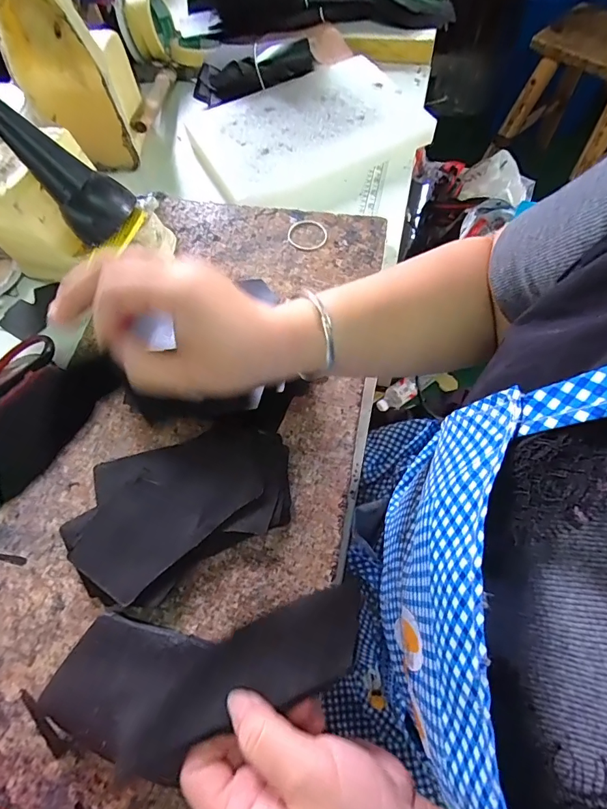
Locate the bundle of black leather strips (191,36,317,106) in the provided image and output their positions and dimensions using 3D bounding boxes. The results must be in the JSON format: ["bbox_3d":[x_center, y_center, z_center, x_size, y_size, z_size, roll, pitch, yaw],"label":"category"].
[{"bbox_3d":[-0.080,-0.487,0.629,0.186,0.048,0.058,-5,64,15],"label":"bundle of black leather strips"}]

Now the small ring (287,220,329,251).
[{"bbox_3d":[0.004,-0.199,0.502,0.046,0.004,0.046,-1,65,3],"label":"small ring"}]

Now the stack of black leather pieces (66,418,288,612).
[{"bbox_3d":[-0.100,0.086,0.360,0.184,0.018,0.115,-20,65,-6],"label":"stack of black leather pieces"}]

